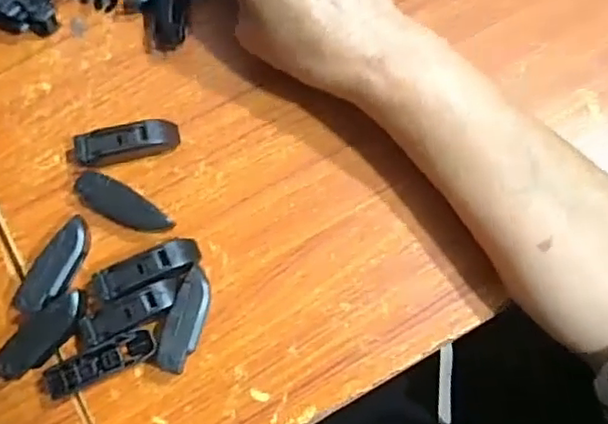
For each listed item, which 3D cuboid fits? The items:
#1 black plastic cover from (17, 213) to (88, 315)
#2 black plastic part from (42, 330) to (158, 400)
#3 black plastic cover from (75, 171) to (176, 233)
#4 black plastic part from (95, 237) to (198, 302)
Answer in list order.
[{"bbox_3d":[-0.129,0.030,0.329,0.019,0.018,0.053,28,77,6],"label":"black plastic cover"},{"bbox_3d":[-0.103,0.077,0.319,0.056,0.015,0.015,-24,77,-7],"label":"black plastic part"},{"bbox_3d":[-0.098,-0.003,0.338,0.054,0.017,0.019,30,77,6],"label":"black plastic cover"},{"bbox_3d":[-0.082,0.030,0.331,0.054,0.016,0.018,-25,77,-7],"label":"black plastic part"}]

